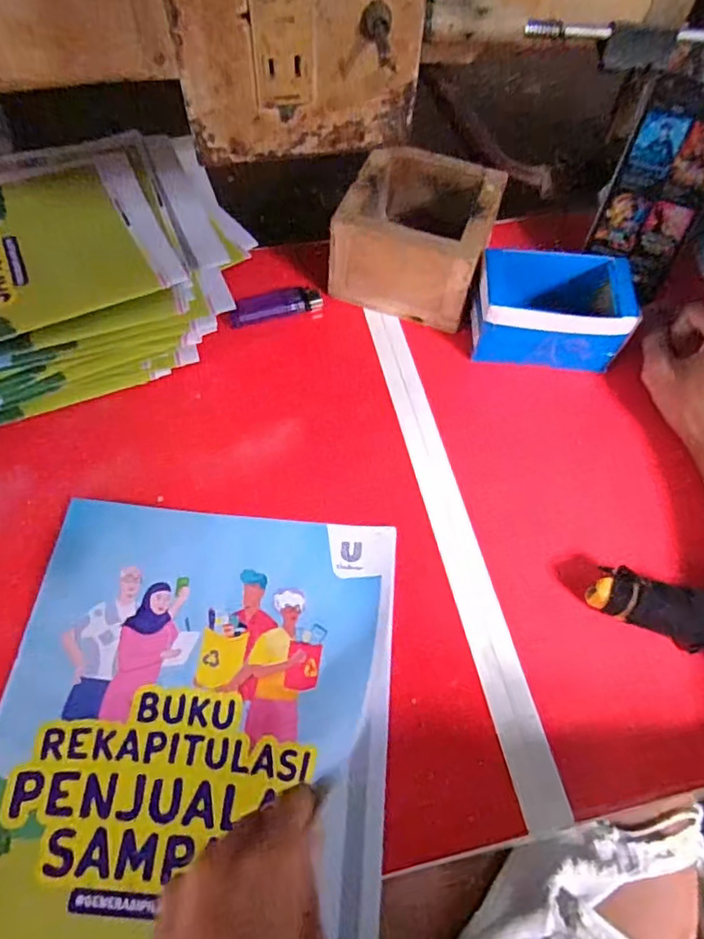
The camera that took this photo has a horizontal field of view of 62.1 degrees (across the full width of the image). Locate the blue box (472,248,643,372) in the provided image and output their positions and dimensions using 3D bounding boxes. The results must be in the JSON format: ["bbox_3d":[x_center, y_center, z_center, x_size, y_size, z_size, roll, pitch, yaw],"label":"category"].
[{"bbox_3d":[0.158,-0.132,0.475,0.122,0.067,0.080,8,60,2],"label":"blue box"}]

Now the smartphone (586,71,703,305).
[{"bbox_3d":[0.252,-0.228,0.477,0.080,0.149,0.015,26,39,11],"label":"smartphone"}]

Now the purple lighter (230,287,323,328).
[{"bbox_3d":[-0.066,-0.141,0.502,0.079,0.014,0.022,-19,63,-13],"label":"purple lighter"}]

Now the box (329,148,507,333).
[{"bbox_3d":[0.058,-0.205,0.507,0.119,0.087,0.125,20,61,8],"label":"box"}]

